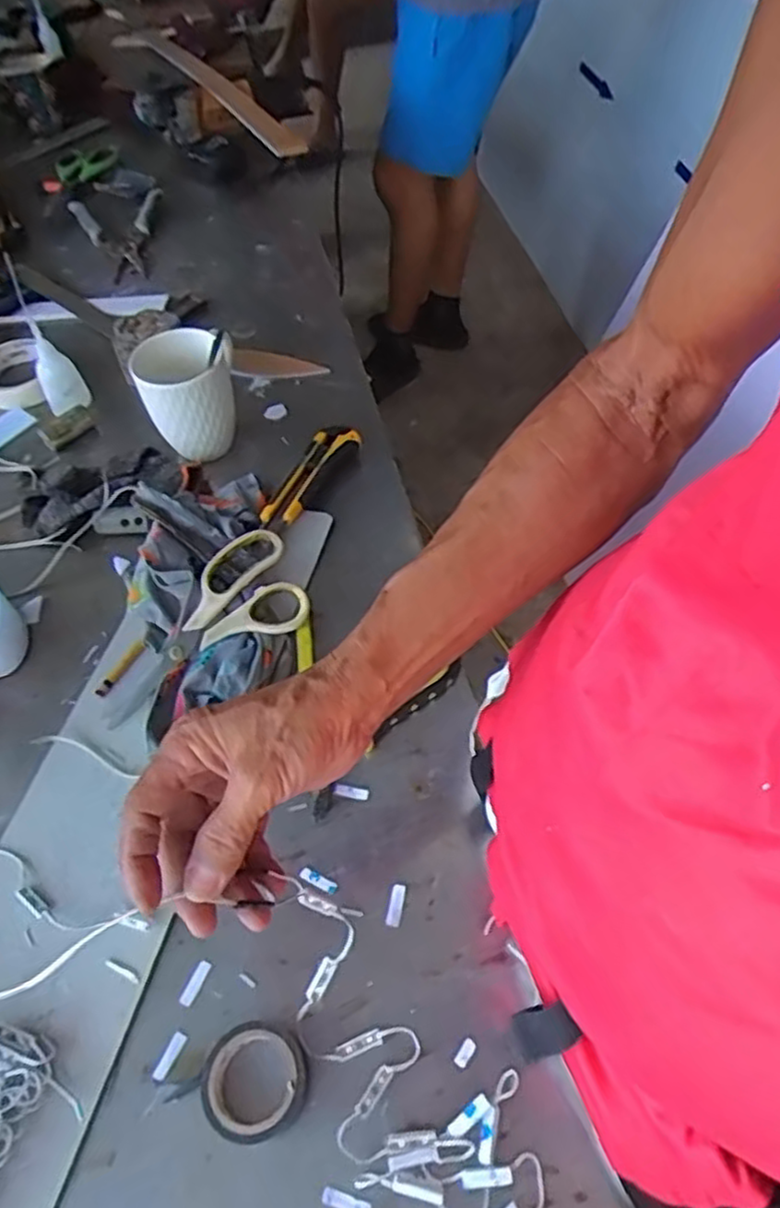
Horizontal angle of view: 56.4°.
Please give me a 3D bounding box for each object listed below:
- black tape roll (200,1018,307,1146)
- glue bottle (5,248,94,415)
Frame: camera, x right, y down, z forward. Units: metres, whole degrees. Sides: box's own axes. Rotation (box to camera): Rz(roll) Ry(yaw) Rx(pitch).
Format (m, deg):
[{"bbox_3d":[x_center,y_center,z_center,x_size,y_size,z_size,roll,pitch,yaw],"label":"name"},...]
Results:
[{"bbox_3d":[-0.075,0.267,0.408,0.056,0.019,0.058,-1,54,2],"label":"black tape roll"},{"bbox_3d":[-0.358,-0.273,0.748,0.042,0.150,0.035,-26,15,-15],"label":"glue bottle"}]

